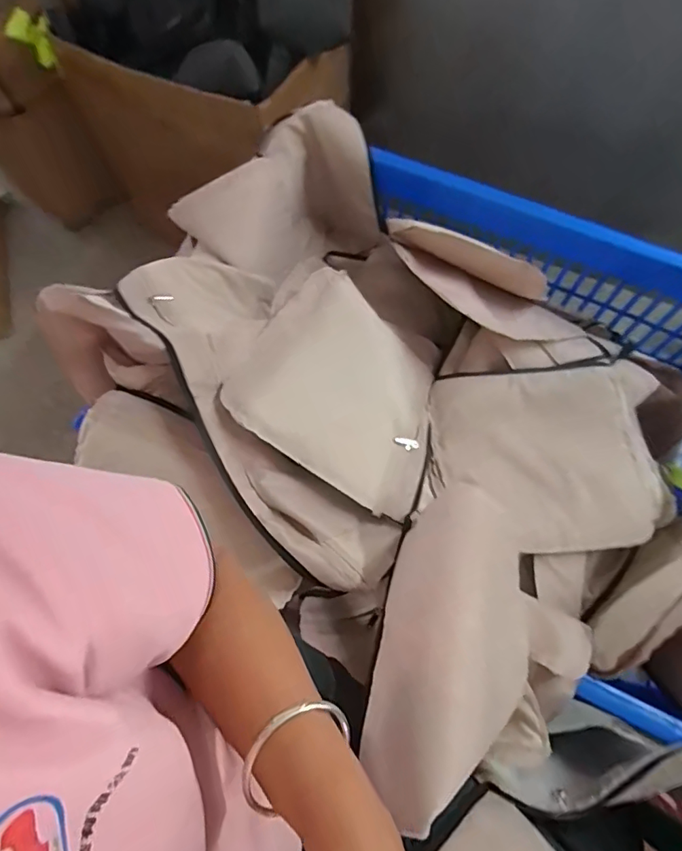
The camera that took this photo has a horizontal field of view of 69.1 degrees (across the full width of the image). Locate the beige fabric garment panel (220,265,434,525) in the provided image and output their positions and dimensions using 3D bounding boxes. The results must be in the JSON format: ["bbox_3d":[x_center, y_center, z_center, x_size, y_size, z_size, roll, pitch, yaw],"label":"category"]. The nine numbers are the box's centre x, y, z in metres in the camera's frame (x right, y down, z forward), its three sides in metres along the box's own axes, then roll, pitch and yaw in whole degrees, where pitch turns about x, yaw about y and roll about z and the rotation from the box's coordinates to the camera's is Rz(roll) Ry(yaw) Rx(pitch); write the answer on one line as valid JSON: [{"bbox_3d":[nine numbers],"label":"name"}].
[{"bbox_3d":[0.016,-0.052,0.652,0.260,0.030,0.286,36,52,-9],"label":"beige fabric garment panel"}]

